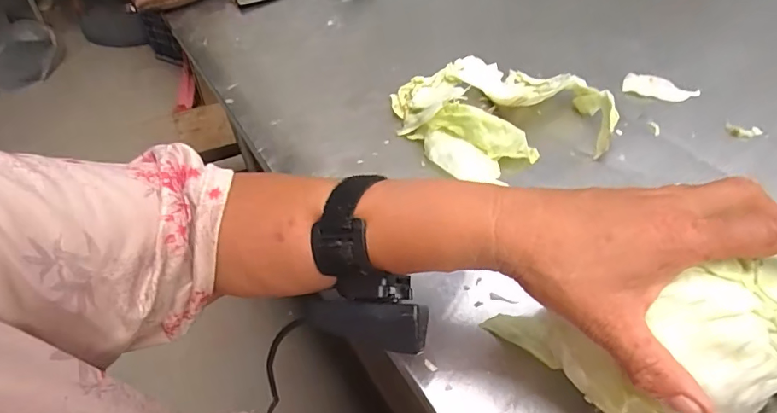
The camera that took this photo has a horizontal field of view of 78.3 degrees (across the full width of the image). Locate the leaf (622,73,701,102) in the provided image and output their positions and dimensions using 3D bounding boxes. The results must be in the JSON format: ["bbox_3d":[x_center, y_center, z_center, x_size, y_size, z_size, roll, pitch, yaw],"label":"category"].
[{"bbox_3d":[0.314,-0.137,0.552,0.082,0.009,0.038,11,49,10],"label":"leaf"}]

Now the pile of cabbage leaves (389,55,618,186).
[{"bbox_3d":[0.117,-0.104,0.495,0.203,0.042,0.163,-18,50,-15],"label":"pile of cabbage leaves"}]

